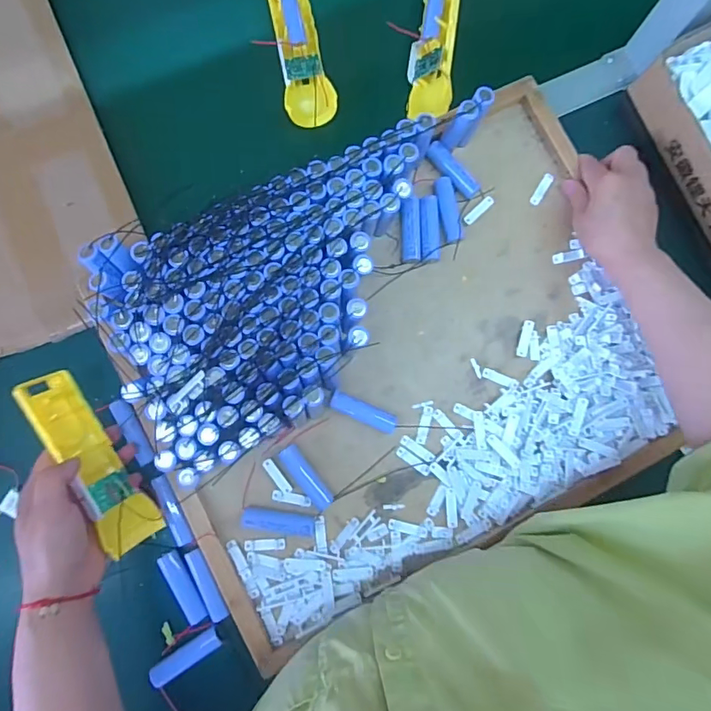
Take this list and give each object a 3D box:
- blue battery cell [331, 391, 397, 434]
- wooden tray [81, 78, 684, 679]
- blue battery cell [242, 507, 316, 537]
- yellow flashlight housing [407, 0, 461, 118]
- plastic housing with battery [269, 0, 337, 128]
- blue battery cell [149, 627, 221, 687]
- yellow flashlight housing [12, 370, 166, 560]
[{"bbox_3d":[0.008,0.054,0.464,0.066,0.014,0.018,25,83,1],"label":"blue battery cell"},{"bbox_3d":[0.047,0.000,0.446,0.451,0.078,0.379,-24,87,-4],"label":"wooden tray"},{"bbox_3d":[-0.070,0.153,0.447,0.066,0.019,0.016,8,83,-1],"label":"blue battery cell"},{"bbox_3d":[0.083,-0.323,0.508,0.050,0.029,0.154,2,89,40],"label":"yellow flashlight housing"},{"bbox_3d":[-0.056,-0.315,0.501,0.049,0.016,0.163,-11,84,-4],"label":"plastic housing with battery"},{"bbox_3d":[-0.149,0.268,0.434,0.062,0.019,0.019,-32,86,-6],"label":"blue battery cell"},{"bbox_3d":[-0.229,0.089,0.413,0.033,0.045,0.159,-36,88,31],"label":"yellow flashlight housing"}]

